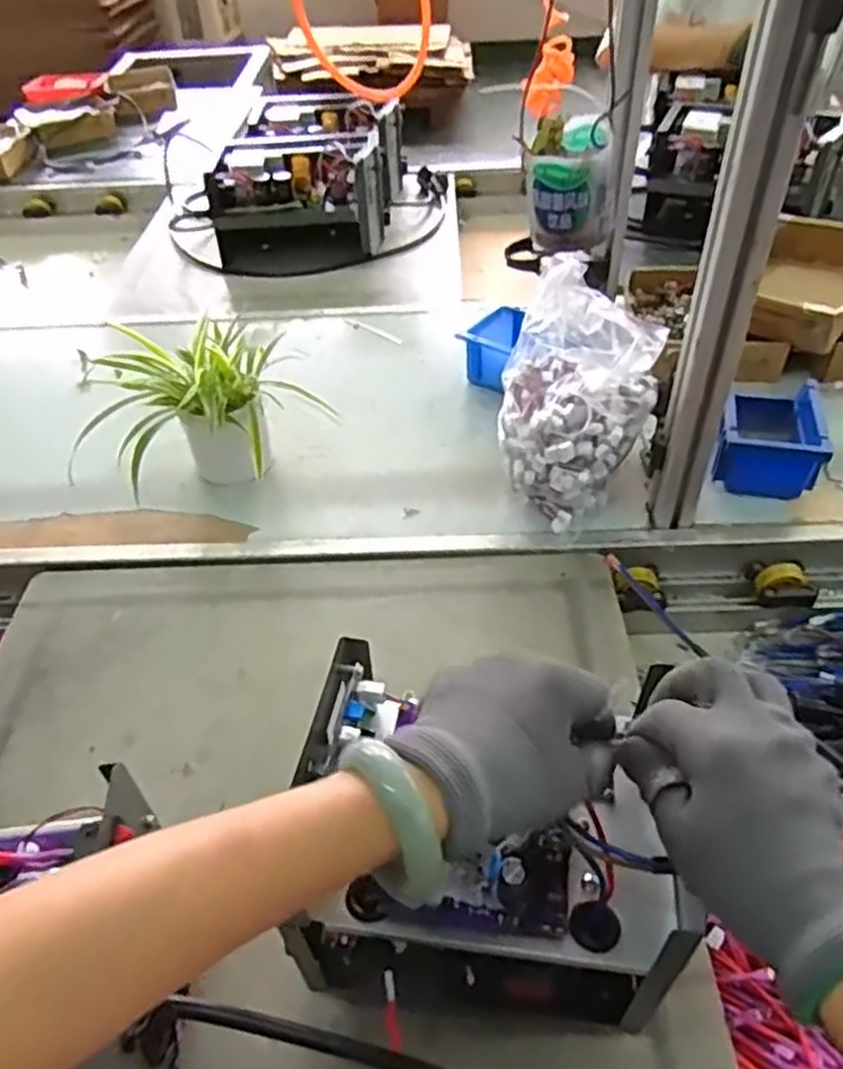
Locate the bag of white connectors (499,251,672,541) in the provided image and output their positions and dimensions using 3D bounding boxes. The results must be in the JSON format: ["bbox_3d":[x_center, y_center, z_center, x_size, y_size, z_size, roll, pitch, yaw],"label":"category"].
[{"bbox_3d":[0.154,-0.130,0.773,0.149,0.204,0.160,20,50,23],"label":"bag of white connectors"}]

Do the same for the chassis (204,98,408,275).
[{"bbox_3d":[-0.195,-0.651,1.380,0.277,0.164,0.418,2,44,6],"label":"chassis"}]

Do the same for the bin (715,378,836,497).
[{"bbox_3d":[0.375,-0.105,0.816,0.102,0.079,0.127,11,47,15],"label":"bin"}]

